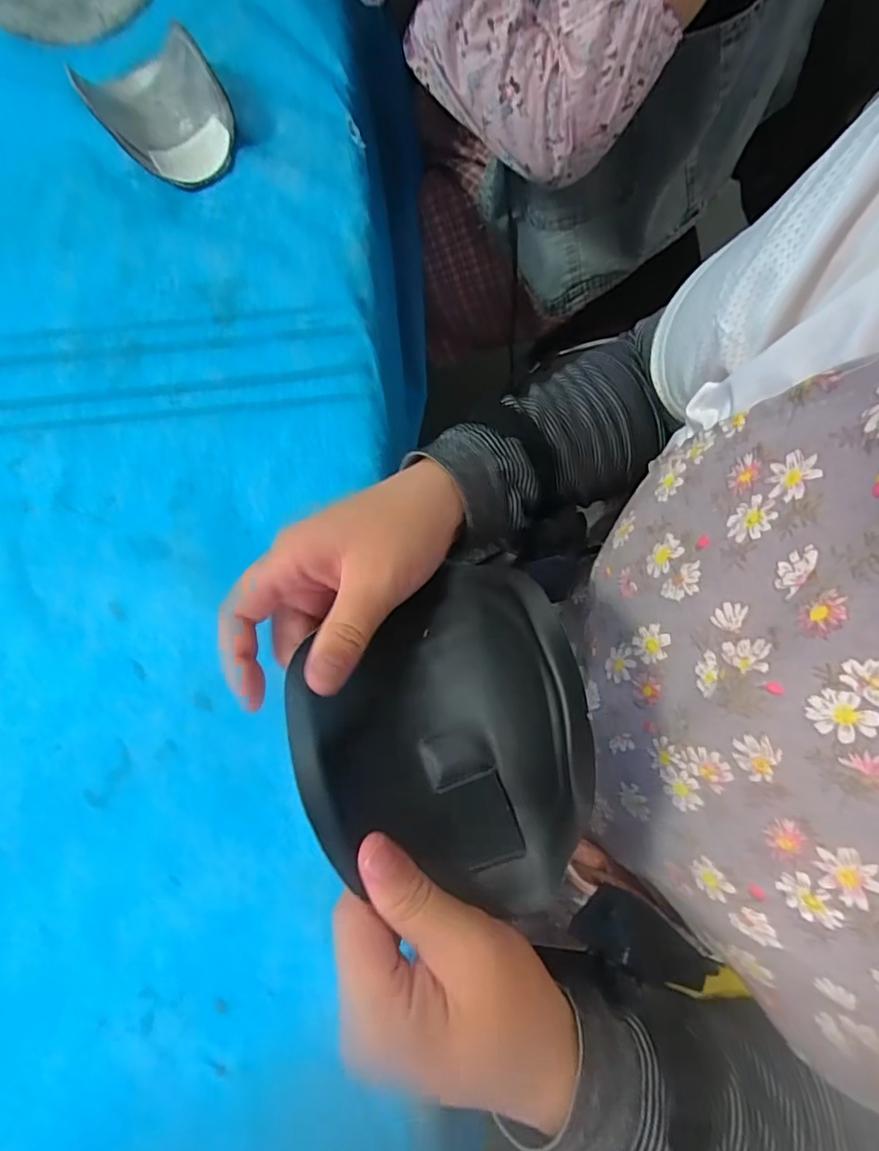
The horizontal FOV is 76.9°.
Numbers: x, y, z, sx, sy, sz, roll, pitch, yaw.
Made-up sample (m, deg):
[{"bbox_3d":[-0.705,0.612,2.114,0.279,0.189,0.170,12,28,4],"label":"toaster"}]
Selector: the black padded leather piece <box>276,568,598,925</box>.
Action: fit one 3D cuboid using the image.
[{"bbox_3d":[-0.002,0.061,0.230,0.112,0.053,0.135,-2,75,1],"label":"black padded leather piece"}]

